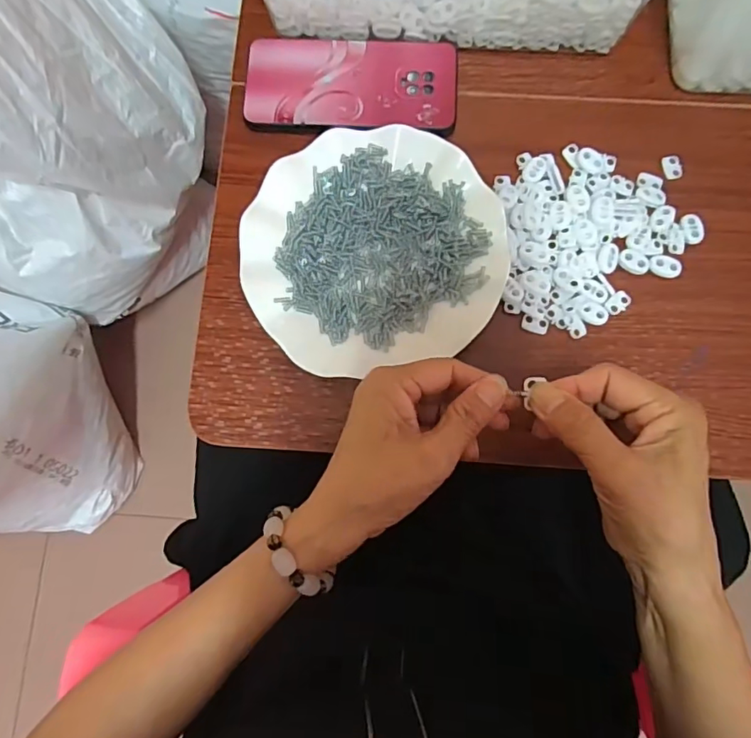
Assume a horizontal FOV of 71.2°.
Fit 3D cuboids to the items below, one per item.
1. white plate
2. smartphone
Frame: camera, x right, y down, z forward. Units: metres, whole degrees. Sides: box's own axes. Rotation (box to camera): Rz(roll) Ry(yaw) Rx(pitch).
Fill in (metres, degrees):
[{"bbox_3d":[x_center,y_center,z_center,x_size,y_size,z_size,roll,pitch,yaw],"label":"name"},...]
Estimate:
[{"bbox_3d":[-0.001,-0.088,0.378,0.178,0.026,0.173,0,80,1],"label":"white plate"},{"bbox_3d":[-0.019,-0.222,0.411,0.162,0.011,0.081,5,80,2],"label":"smartphone"}]

